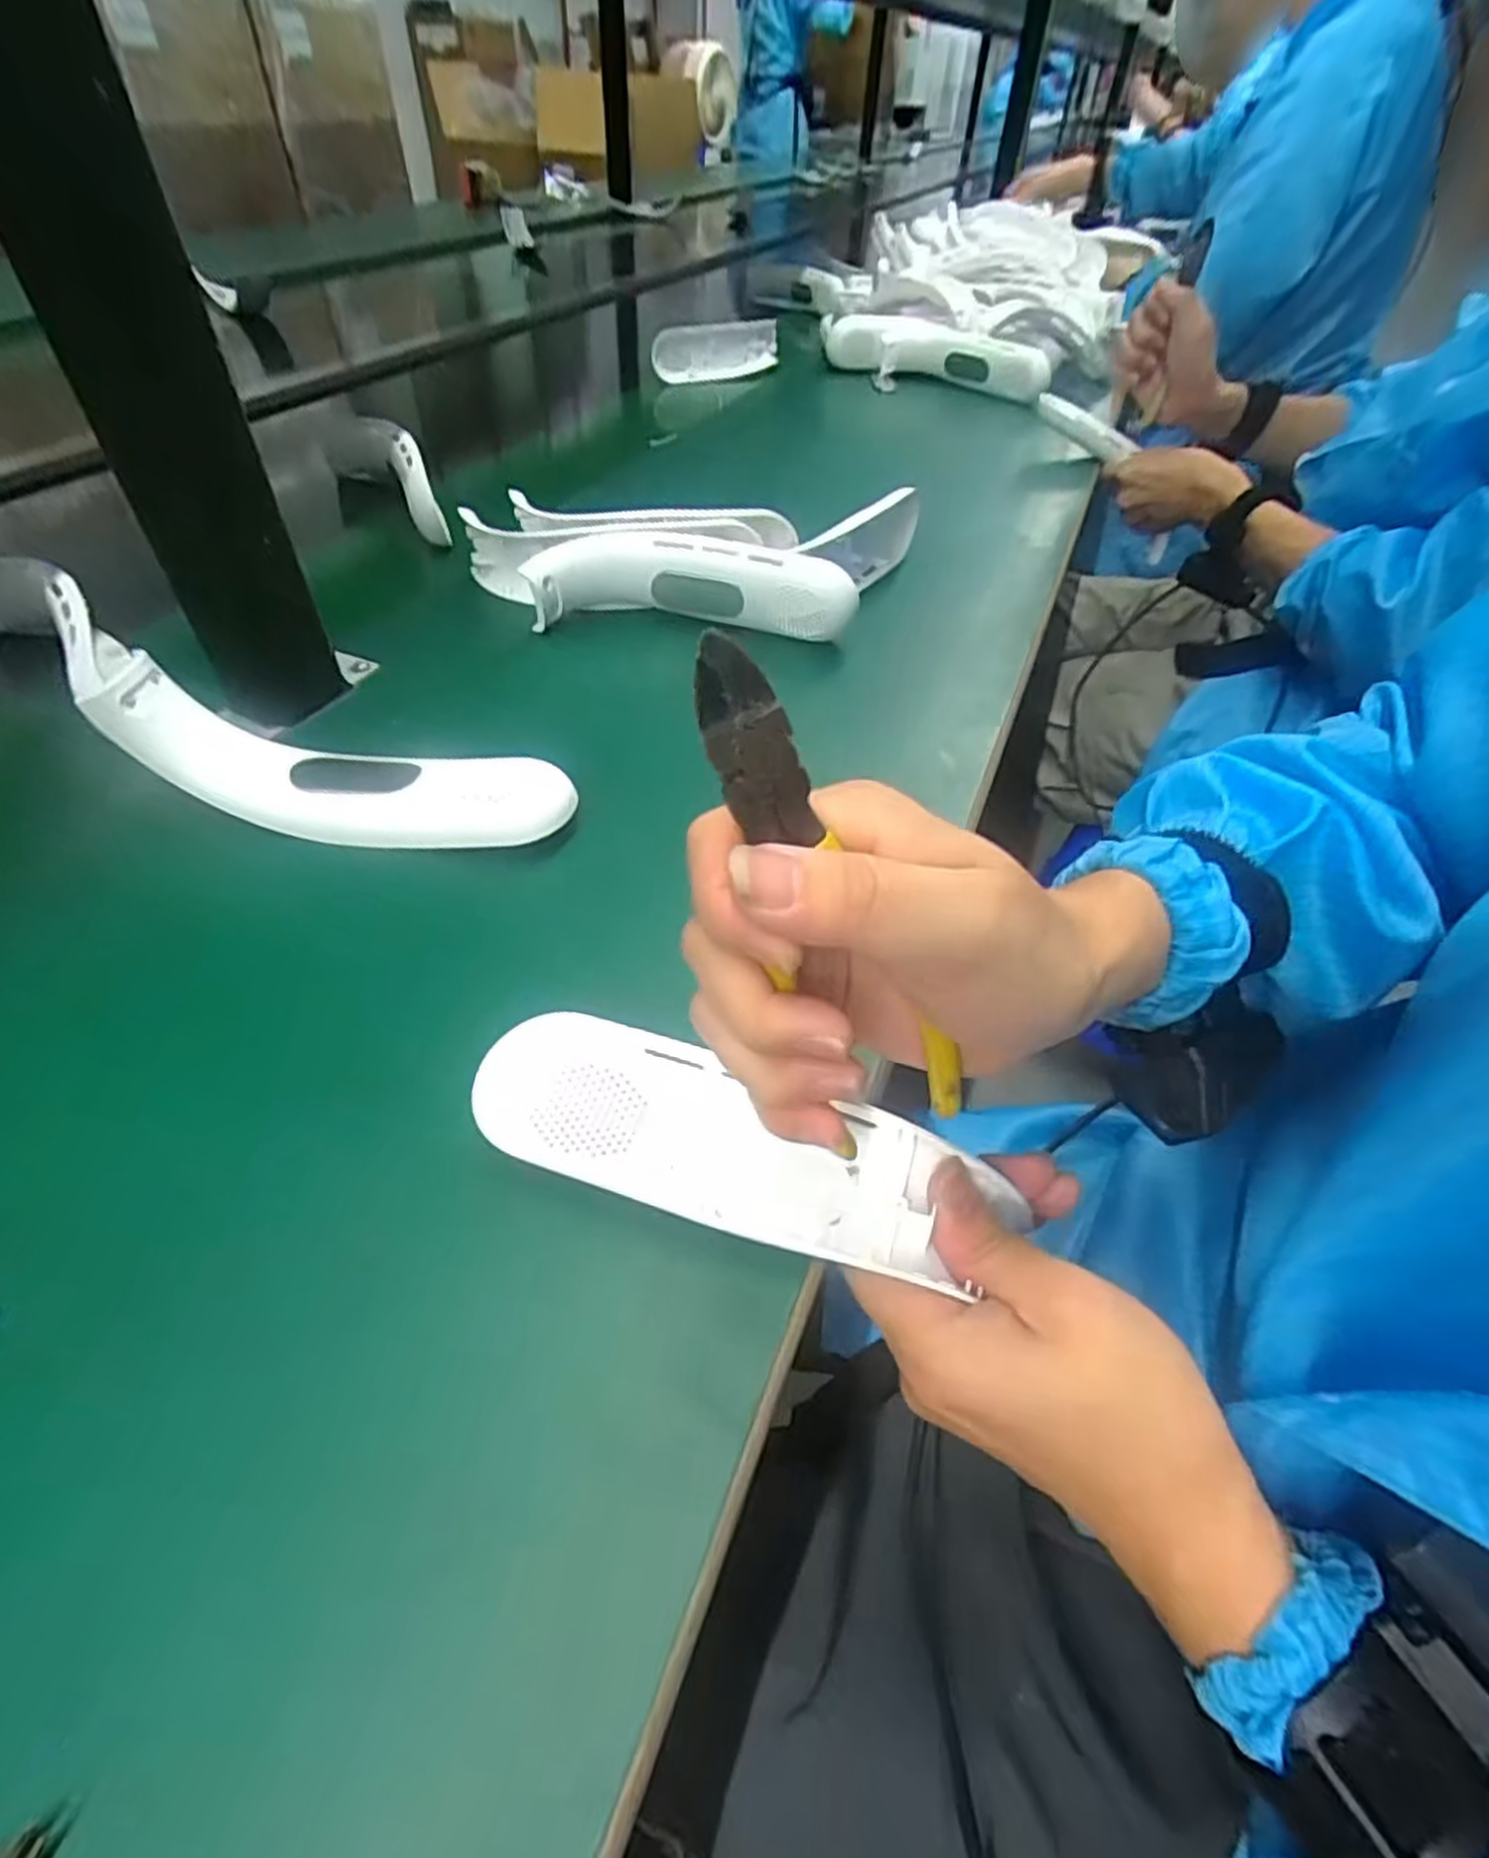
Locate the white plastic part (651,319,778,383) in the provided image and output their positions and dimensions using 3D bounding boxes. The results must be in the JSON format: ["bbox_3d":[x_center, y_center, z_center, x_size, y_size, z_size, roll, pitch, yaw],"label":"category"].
[{"bbox_3d":[-0.030,-0.698,0.948,0.177,0.050,0.023,-26,54,-24],"label":"white plastic part"}]

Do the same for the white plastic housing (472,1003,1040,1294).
[{"bbox_3d":[-0.004,0.071,0.257,0.168,0.019,0.056,17,49,8],"label":"white plastic housing"}]

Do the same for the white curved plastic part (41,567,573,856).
[{"bbox_3d":[-0.194,-0.079,0.356,0.229,0.052,0.052,16,48,-6],"label":"white curved plastic part"}]

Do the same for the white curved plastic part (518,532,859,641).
[{"bbox_3d":[-0.034,-0.215,0.498,0.201,0.054,0.044,1,48,-2],"label":"white curved plastic part"}]

